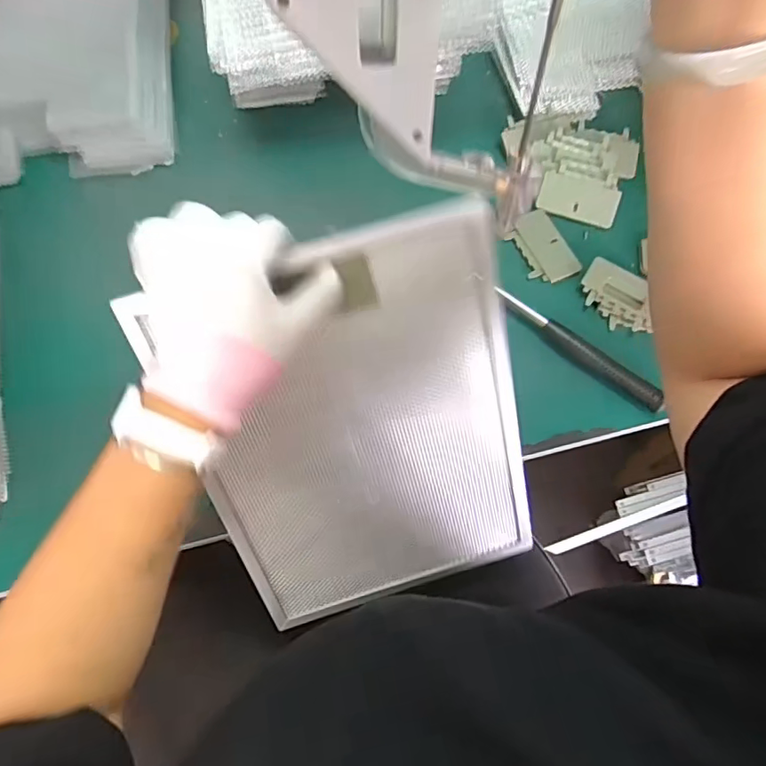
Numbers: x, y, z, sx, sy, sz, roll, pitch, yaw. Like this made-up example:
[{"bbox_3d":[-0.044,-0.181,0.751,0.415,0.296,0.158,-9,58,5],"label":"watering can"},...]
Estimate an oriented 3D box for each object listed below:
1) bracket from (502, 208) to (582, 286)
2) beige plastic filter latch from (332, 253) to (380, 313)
[{"bbox_3d":[0.172,-0.146,0.584,0.053,0.010,0.084,-24,71,-11],"label":"bracket"},{"bbox_3d":[-0.018,-0.069,0.379,0.024,0.004,0.040,-14,110,-7],"label":"beige plastic filter latch"}]

